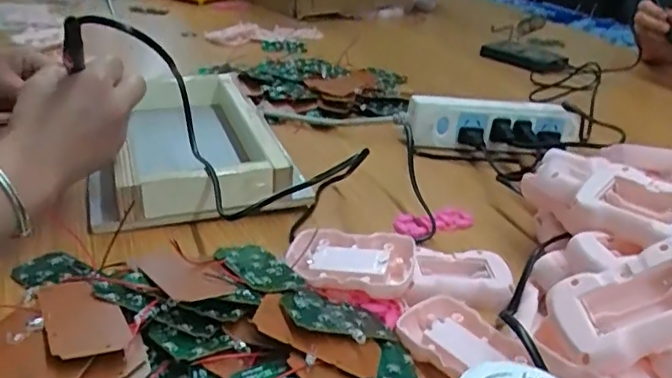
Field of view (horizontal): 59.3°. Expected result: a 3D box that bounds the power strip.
[{"bbox_3d":[0.177,-0.072,0.662,0.193,0.049,0.031,1,28,-9],"label":"power strip"}]

